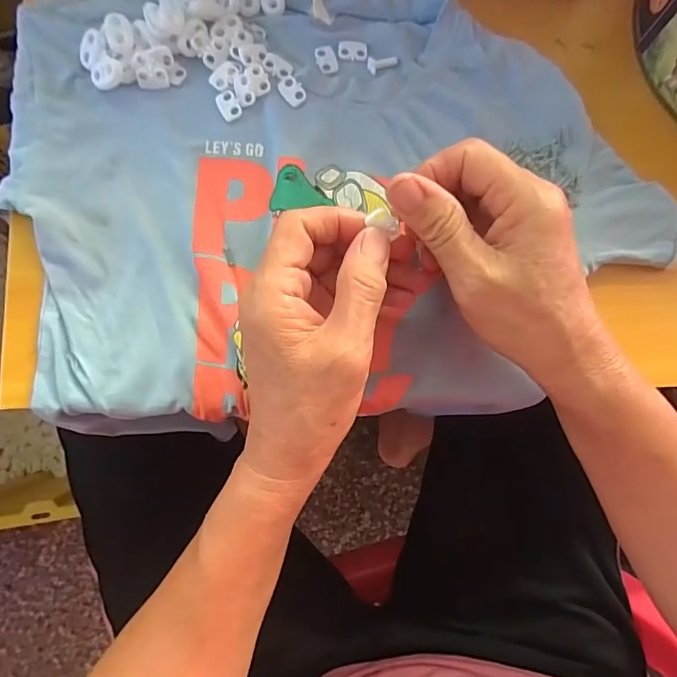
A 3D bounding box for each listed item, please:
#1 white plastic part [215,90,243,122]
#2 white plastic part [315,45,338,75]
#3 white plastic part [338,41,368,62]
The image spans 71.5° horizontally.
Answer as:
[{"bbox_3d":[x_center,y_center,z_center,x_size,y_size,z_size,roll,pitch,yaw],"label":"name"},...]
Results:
[{"bbox_3d":[-0.069,-0.145,0.291,0.013,0.004,0.018,-32,86,-8],"label":"white plastic part"},{"bbox_3d":[-0.008,-0.179,0.300,0.013,0.004,0.020,-18,84,-6],"label":"white plastic part"},{"bbox_3d":[0.009,-0.186,0.303,0.019,0.004,0.014,2,82,-4],"label":"white plastic part"}]

